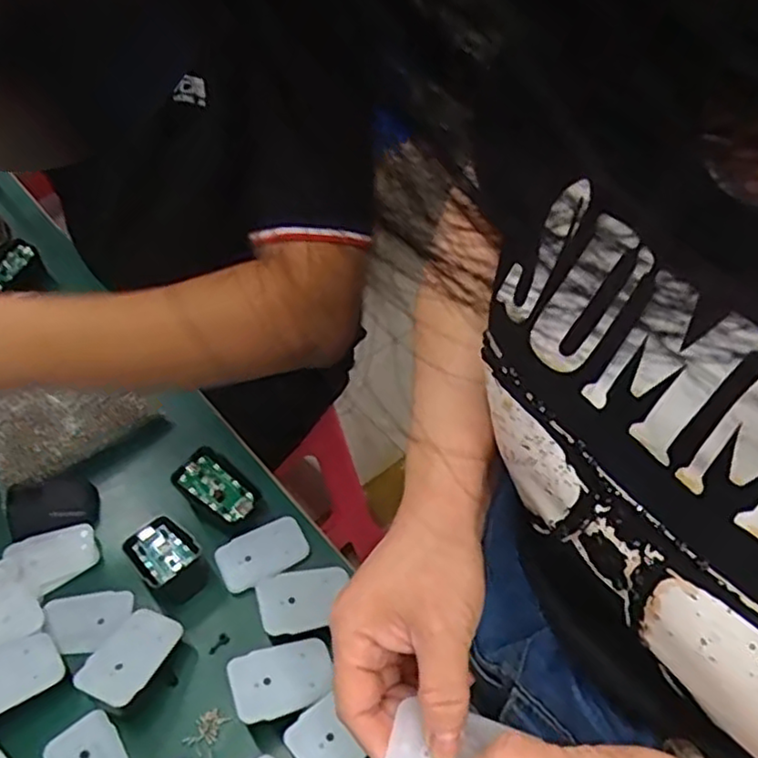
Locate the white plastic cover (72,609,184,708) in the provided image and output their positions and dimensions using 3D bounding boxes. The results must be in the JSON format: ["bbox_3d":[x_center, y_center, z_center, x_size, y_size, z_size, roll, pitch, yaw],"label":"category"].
[{"bbox_3d":[-0.173,0.193,0.475,0.045,0.006,0.070,20,36,19],"label":"white plastic cover"}]

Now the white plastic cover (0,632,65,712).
[{"bbox_3d":[-0.261,0.205,0.471,0.069,0.007,0.049,-21,48,-36],"label":"white plastic cover"}]

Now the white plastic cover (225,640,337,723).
[{"bbox_3d":[-0.066,0.201,0.457,0.065,0.004,0.043,-6,50,-23],"label":"white plastic cover"}]

